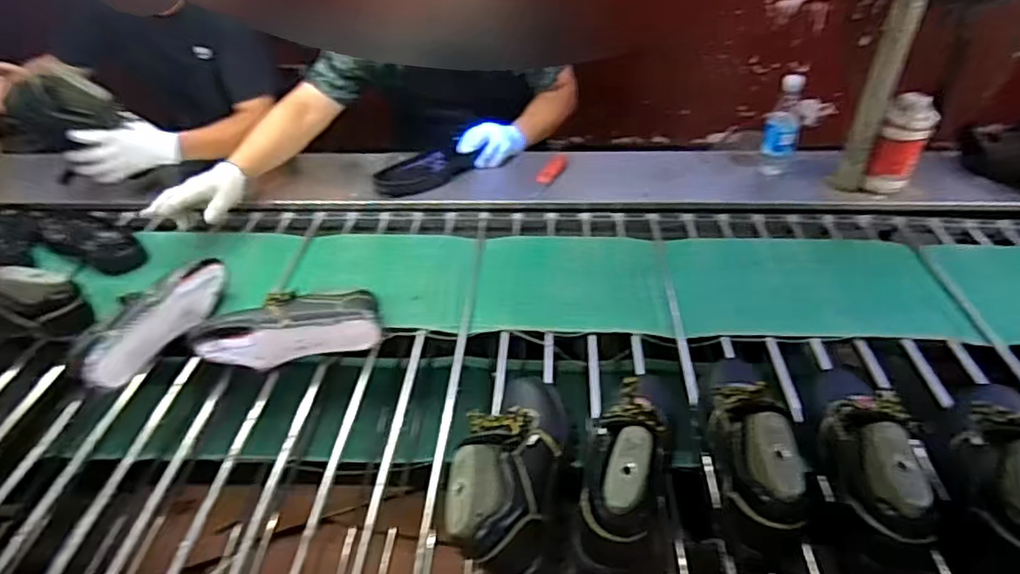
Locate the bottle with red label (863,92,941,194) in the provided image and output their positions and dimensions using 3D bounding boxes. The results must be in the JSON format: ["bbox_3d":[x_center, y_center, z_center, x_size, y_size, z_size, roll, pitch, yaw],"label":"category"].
[{"bbox_3d":[0.755,-0.274,1.218,0.080,0.182,0.064,-12,40,-11],"label":"bottle with red label"}]

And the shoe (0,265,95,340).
[{"bbox_3d":[-0.828,0.018,0.998,0.268,0.106,0.099,2,39,6],"label":"shoe"}]

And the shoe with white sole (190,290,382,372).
[{"bbox_3d":[-0.339,0.051,0.978,0.259,0.088,0.120,-8,39,-6],"label":"shoe with white sole"}]

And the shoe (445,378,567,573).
[{"bbox_3d":[0.004,0.214,0.761,0.120,0.109,0.268,5,39,10],"label":"shoe"}]

